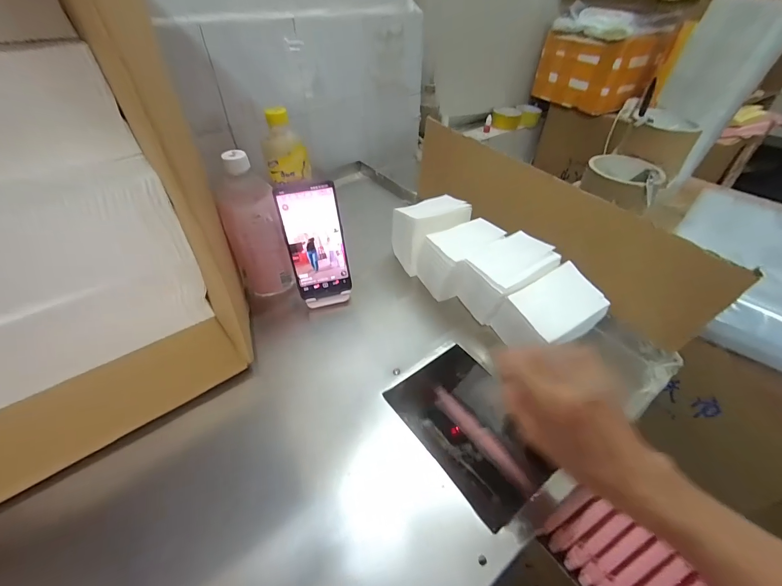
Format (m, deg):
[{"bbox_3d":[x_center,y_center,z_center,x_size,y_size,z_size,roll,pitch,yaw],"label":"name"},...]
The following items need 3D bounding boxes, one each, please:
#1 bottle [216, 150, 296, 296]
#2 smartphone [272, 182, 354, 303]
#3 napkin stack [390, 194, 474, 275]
[{"bbox_3d":[-0.187,-0.087,0.466,0.077,0.189,0.068,-22,48,-20],"label":"bottle"},{"bbox_3d":[-0.102,-0.066,0.458,0.076,0.163,0.004,-12,31,-10],"label":"smartphone"},{"bbox_3d":[0.062,-0.097,0.543,0.097,0.102,0.078,-26,50,-23],"label":"napkin stack"}]

